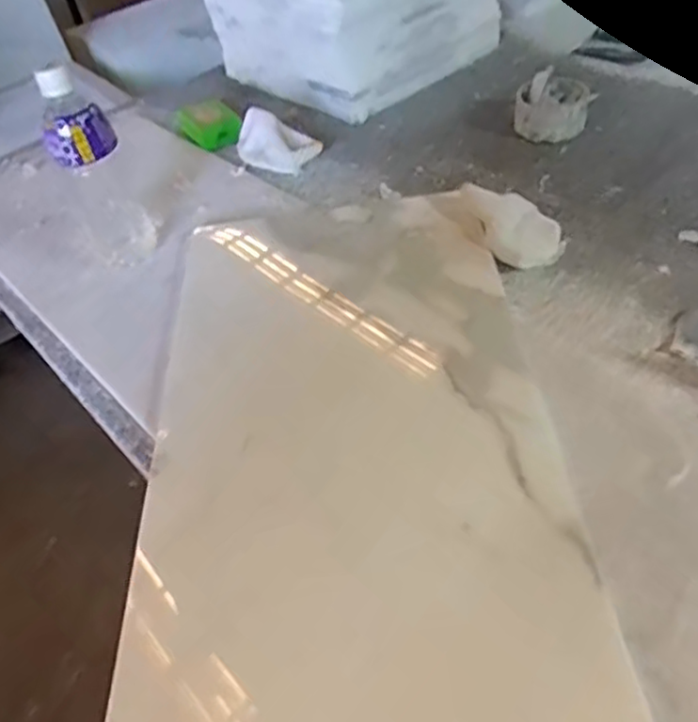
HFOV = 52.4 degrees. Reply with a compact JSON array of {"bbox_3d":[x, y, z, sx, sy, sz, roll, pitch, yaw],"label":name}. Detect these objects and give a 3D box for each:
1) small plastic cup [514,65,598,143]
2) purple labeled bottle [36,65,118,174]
[{"bbox_3d":[0.252,-0.314,0.867,0.095,0.053,0.095,5,45,13],"label":"small plastic cup"},{"bbox_3d":[-0.253,-0.224,0.651,0.062,0.085,0.054,-21,43,-11],"label":"purple labeled bottle"}]

